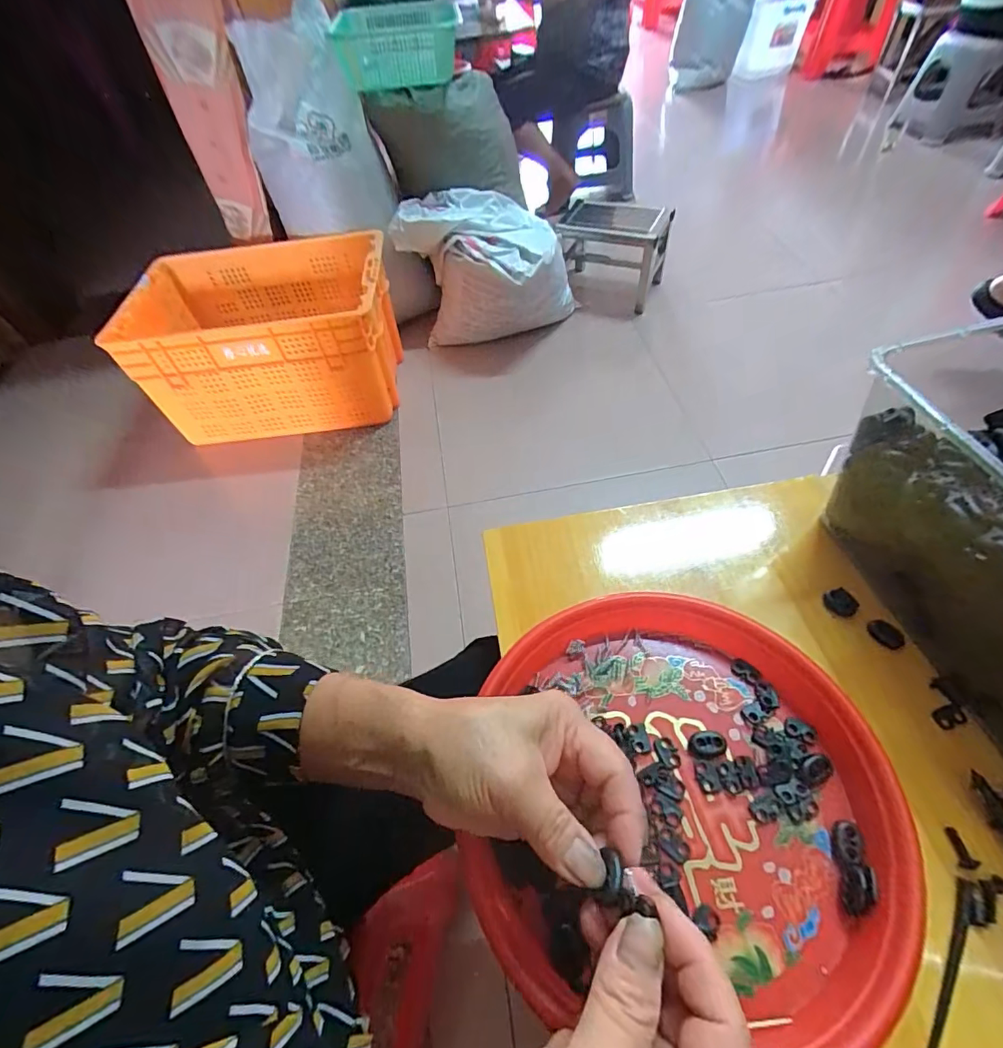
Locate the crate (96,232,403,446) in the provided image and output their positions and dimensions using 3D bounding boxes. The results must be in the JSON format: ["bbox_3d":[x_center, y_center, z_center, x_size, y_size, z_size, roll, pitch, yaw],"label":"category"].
[{"bbox_3d":[-0.550,-0.447,1.236,0.564,0.321,0.392,-4,54,3],"label":"crate"}]

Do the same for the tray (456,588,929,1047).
[{"bbox_3d":[0.098,0.153,0.285,0.233,0.028,0.229,-9,54,-1],"label":"tray"}]

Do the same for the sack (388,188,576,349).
[{"bbox_3d":[-0.032,-0.704,1.361,0.406,0.316,0.298,13,56,14],"label":"sack"}]

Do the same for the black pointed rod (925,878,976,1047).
[{"bbox_3d":[0.220,0.215,0.241,0.008,0.004,0.083,31,62,25],"label":"black pointed rod"}]

